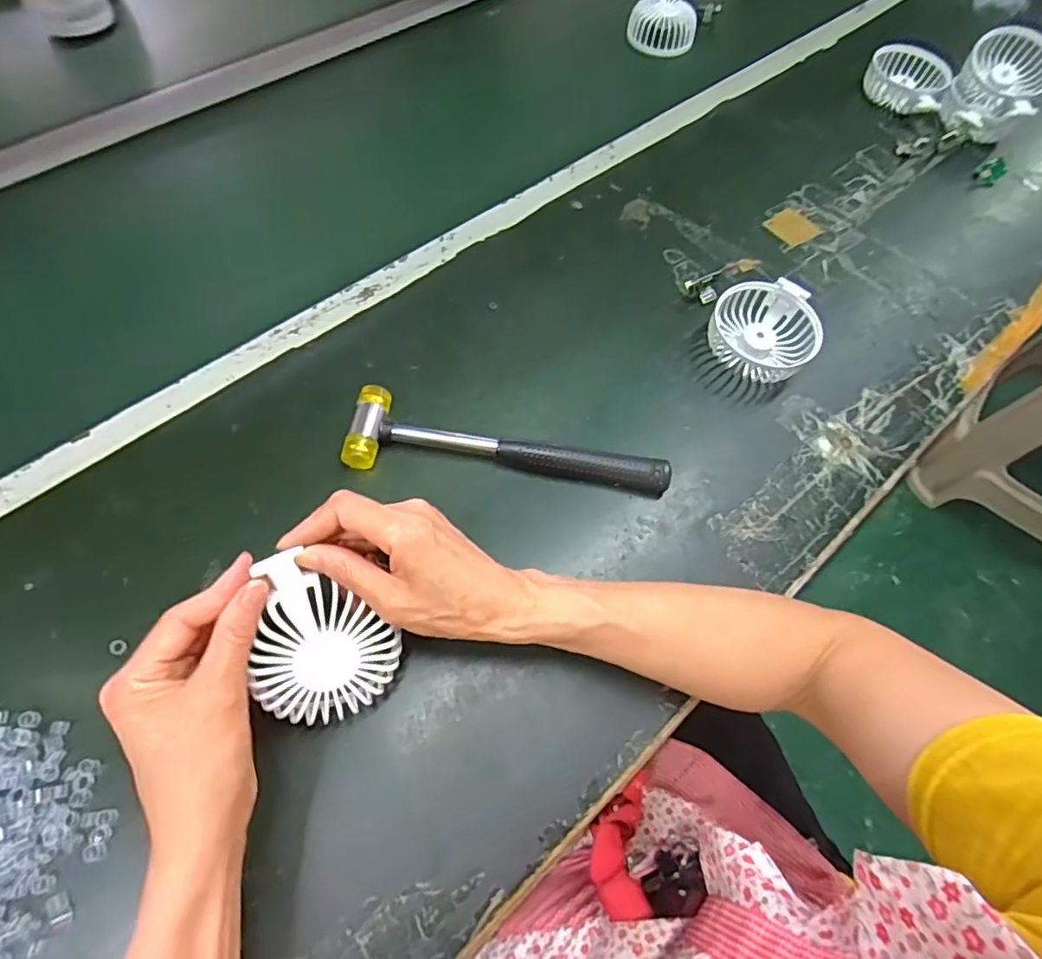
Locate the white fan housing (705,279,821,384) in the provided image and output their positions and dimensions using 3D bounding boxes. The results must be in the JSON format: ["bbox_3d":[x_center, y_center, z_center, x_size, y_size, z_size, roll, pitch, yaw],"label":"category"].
[{"bbox_3d":[0.208,-0.128,0.507,0.085,0.036,0.082,-6,63,-6],"label":"white fan housing"}]

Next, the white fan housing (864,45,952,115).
[{"bbox_3d":[0.466,-0.485,0.704,0.092,0.034,0.092,1,62,-2],"label":"white fan housing"}]

